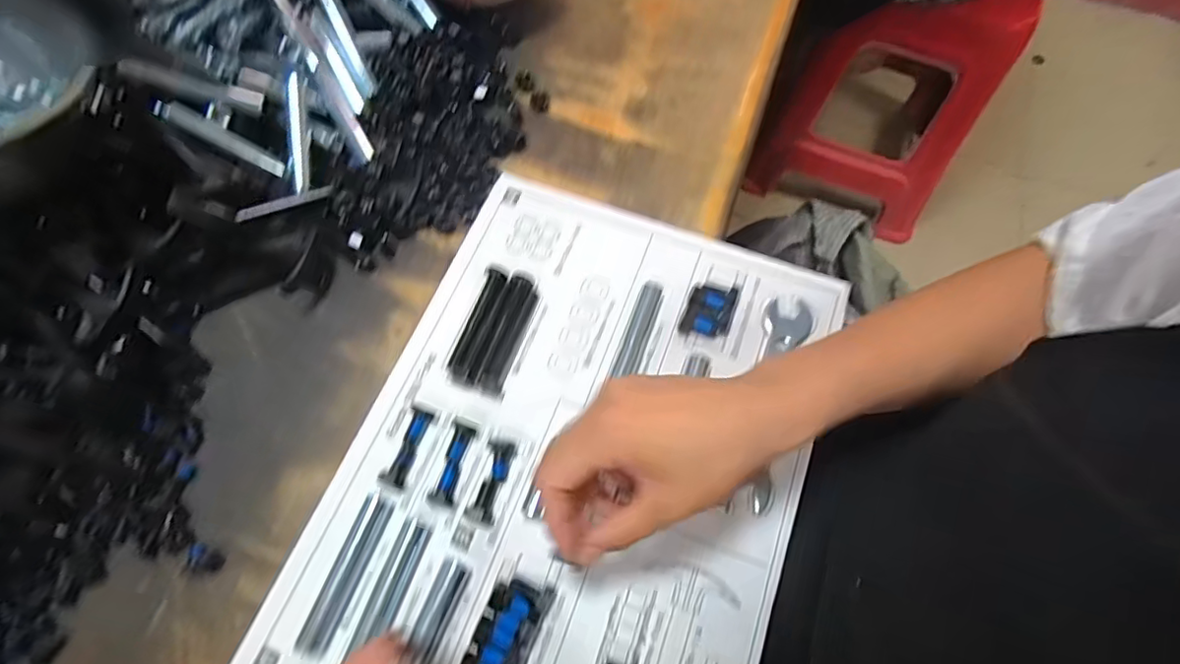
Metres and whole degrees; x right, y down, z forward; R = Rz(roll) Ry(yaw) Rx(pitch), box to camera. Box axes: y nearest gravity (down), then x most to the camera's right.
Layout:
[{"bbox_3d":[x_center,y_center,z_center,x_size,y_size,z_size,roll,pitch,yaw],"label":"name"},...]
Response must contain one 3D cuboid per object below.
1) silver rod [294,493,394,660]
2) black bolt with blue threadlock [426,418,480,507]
[{"bbox_3d":[-0.143,0.140,0.349,0.018,0.009,0.088,18,67,5],"label":"silver rod"},{"bbox_3d":[-0.086,0.081,0.376,0.015,0.009,0.054,16,67,4],"label":"black bolt with blue threadlock"}]

